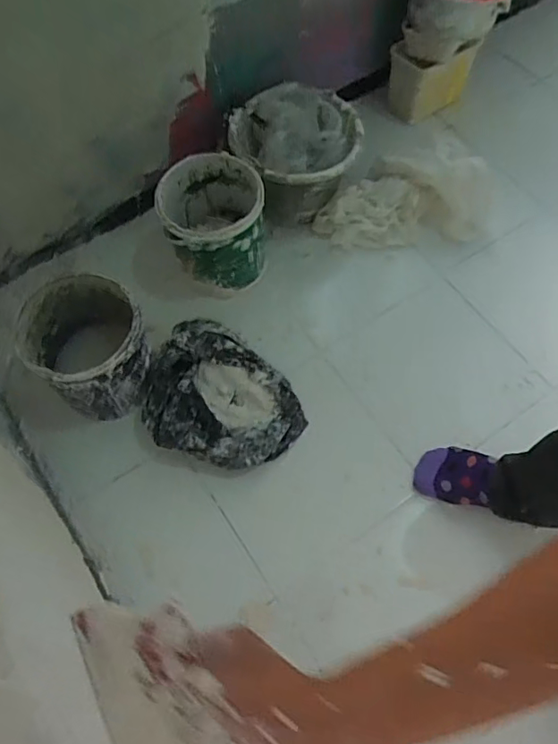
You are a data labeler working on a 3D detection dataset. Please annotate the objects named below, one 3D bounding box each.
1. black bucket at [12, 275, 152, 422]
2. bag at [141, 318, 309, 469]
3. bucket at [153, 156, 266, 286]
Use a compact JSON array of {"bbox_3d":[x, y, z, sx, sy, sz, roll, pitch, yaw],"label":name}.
[{"bbox_3d":[-0.304,-0.033,0.877,0.178,0.167,0.203,-41,72,-20],"label":"black bucket"},{"bbox_3d":[-0.108,0.046,0.908,0.286,0.074,0.234,39,68,15],"label":"bag"},{"bbox_3d":[-0.123,-0.281,0.980,0.172,0.154,0.191,-9,65,-7],"label":"bucket"}]

